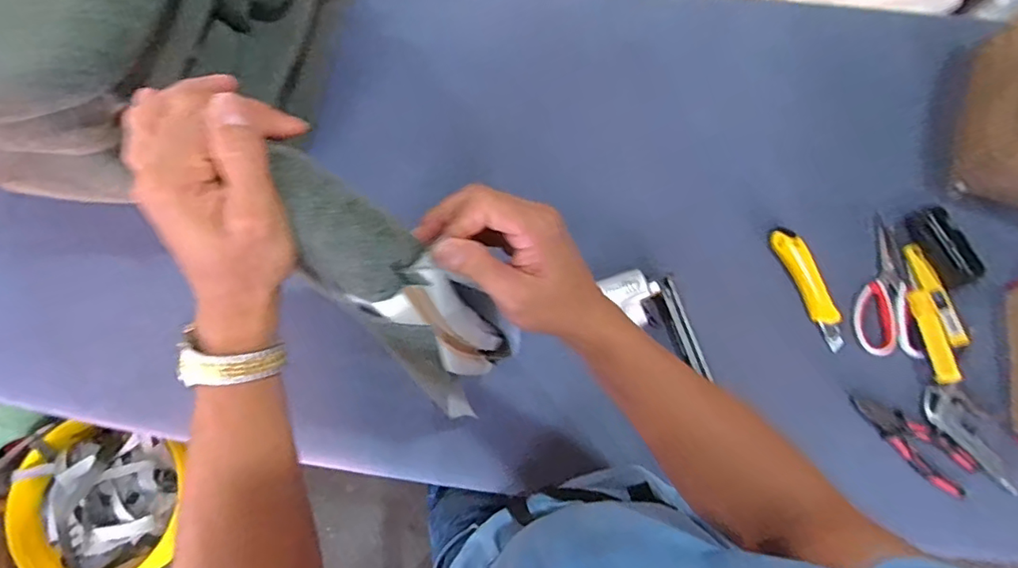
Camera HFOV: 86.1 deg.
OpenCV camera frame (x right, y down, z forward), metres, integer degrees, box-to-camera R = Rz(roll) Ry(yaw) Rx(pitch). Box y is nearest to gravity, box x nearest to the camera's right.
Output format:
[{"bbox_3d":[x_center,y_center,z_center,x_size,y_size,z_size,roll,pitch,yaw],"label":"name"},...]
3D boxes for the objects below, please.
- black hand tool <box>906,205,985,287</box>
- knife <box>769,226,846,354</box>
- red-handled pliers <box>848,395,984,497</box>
[{"bbox_3d":[0.562,-0.049,0.704,0.048,0.024,0.105,-24,76,-6],"label":"black hand tool"},{"bbox_3d":[0.396,0.002,0.712,0.034,0.024,0.169,-23,76,-5],"label":"knife"},{"bbox_3d":[0.490,0.190,0.661,0.146,0.012,0.056,39,79,10],"label":"red-handled pliers"}]

